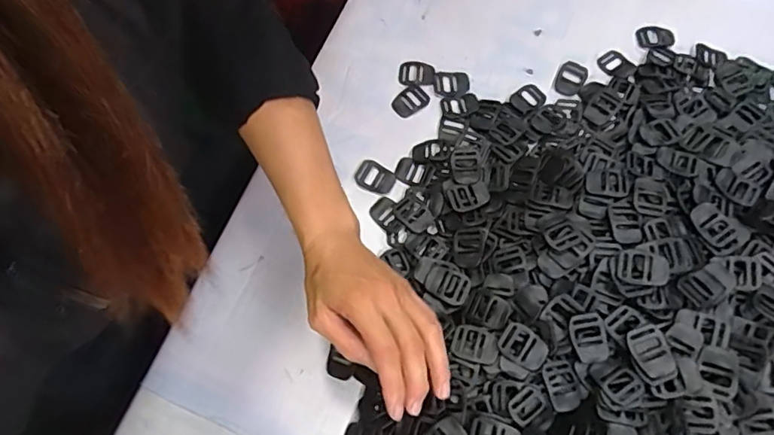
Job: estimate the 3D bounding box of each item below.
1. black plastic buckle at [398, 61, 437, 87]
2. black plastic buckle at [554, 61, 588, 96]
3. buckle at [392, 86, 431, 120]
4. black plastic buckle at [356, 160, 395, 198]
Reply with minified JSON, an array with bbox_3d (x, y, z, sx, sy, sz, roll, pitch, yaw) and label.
[{"bbox_3d":[0.032,-0.155,0.563,0.039,0.004,0.031,15,69,5],"label":"black plastic buckle"},{"bbox_3d":[0.196,-0.148,0.559,0.028,0.005,0.044,28,71,10],"label":"black plastic buckle"},{"bbox_3d":[0.026,-0.123,0.552,0.038,0.004,0.028,-42,75,-15],"label":"buckle"},{"bbox_3d":[-0.011,-0.039,0.523,0.039,0.004,0.030,26,71,9],"label":"black plastic buckle"}]

